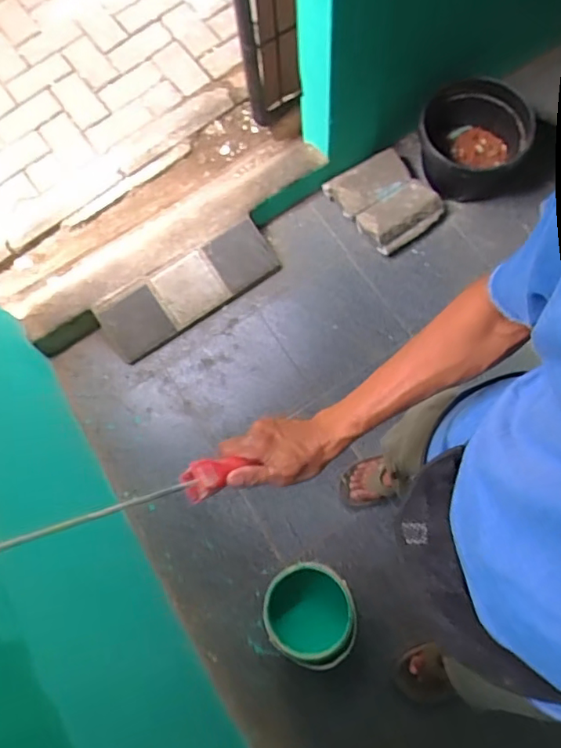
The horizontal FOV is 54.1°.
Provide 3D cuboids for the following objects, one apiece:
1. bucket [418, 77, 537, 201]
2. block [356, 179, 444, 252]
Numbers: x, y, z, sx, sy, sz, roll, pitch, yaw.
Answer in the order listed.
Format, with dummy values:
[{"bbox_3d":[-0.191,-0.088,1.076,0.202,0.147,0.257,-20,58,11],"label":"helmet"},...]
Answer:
[{"bbox_3d":[0.525,-0.638,1.546,0.292,0.207,0.335,27,78,12],"label":"bucket"},{"bbox_3d":[0.342,-0.452,1.564,0.228,0.089,0.141,-36,74,-6],"label":"block"}]

